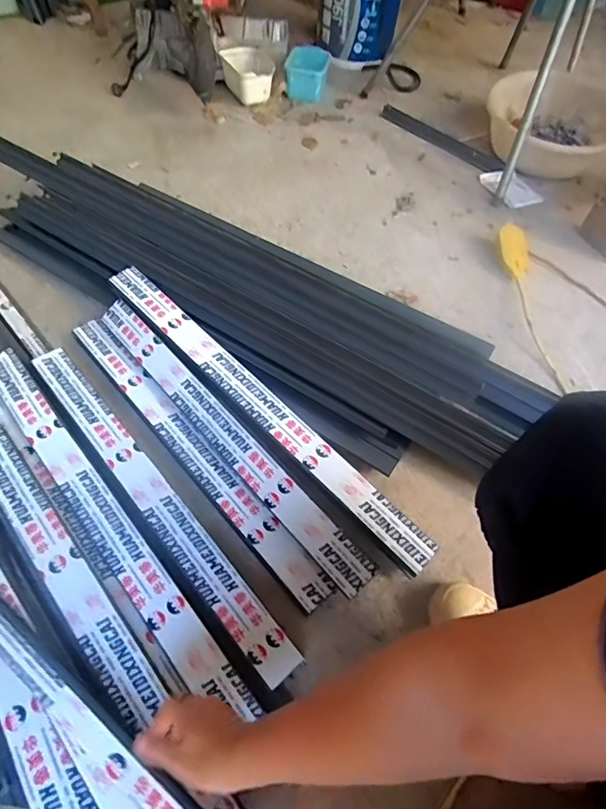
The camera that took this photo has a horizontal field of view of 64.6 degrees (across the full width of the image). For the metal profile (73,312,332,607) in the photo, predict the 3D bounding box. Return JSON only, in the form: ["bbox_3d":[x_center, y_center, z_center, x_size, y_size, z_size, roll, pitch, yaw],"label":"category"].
[{"bbox_3d":[-0.190,0.063,0.778,0.052,0.028,0.641,-36,65,-24],"label":"metal profile"}]

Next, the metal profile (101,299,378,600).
[{"bbox_3d":[-0.134,0.034,0.761,0.050,0.031,0.635,-36,65,-24],"label":"metal profile"}]

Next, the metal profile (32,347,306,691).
[{"bbox_3d":[-0.234,0.126,0.717,0.059,0.016,0.643,-35,65,-24],"label":"metal profile"}]

